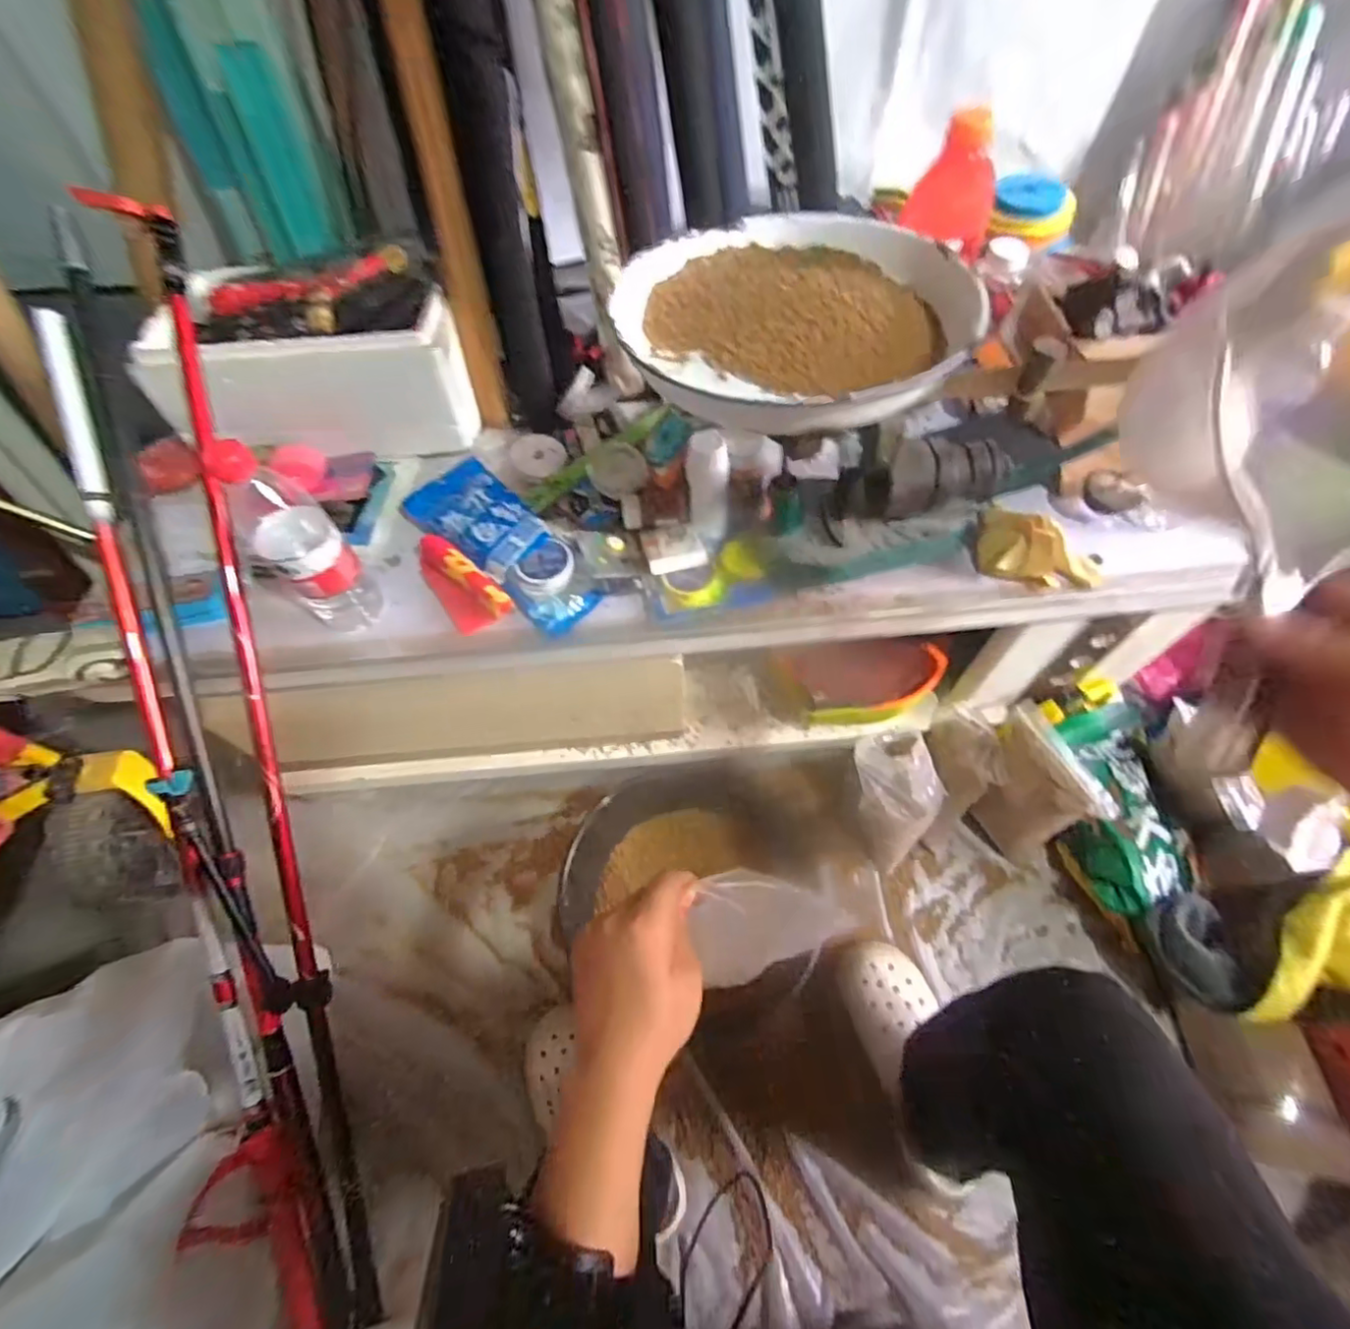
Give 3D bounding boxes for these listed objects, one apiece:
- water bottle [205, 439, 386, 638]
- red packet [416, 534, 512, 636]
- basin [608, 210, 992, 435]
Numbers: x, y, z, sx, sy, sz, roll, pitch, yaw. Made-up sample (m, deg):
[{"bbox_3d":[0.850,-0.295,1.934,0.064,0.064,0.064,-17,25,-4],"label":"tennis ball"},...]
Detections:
[{"bbox_3d":[-0.335,-0.102,0.546,0.071,0.213,0.058,-37,65,-18],"label":"water bottle"},{"bbox_3d":[-0.225,-0.087,0.629,0.054,0.032,0.134,-37,65,-18],"label":"red packet"},{"bbox_3d":[0.090,-0.270,0.463,0.242,0.044,0.243,-1,59,2],"label":"basin"}]

